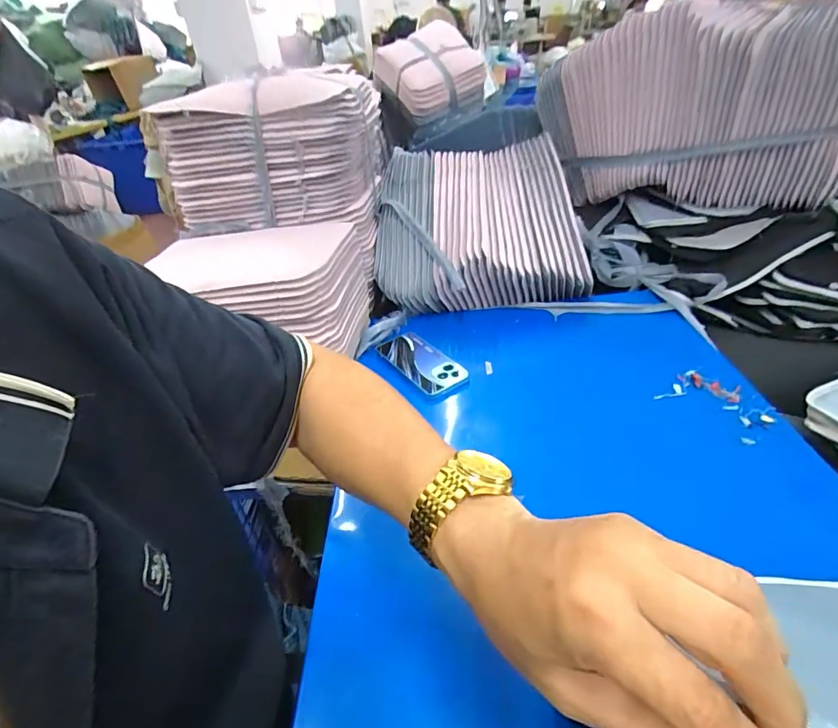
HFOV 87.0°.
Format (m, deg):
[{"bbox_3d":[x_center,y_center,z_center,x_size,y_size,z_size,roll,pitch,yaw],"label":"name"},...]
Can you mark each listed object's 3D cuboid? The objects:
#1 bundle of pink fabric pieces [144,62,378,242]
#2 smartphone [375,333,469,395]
[{"bbox_3d":[-0.246,-0.369,0.764,0.325,0.213,0.197,1,39,10],"label":"bundle of pink fabric pieces"},{"bbox_3d":[0.003,-0.007,0.713,0.077,0.015,0.171,-26,42,-23],"label":"smartphone"}]

